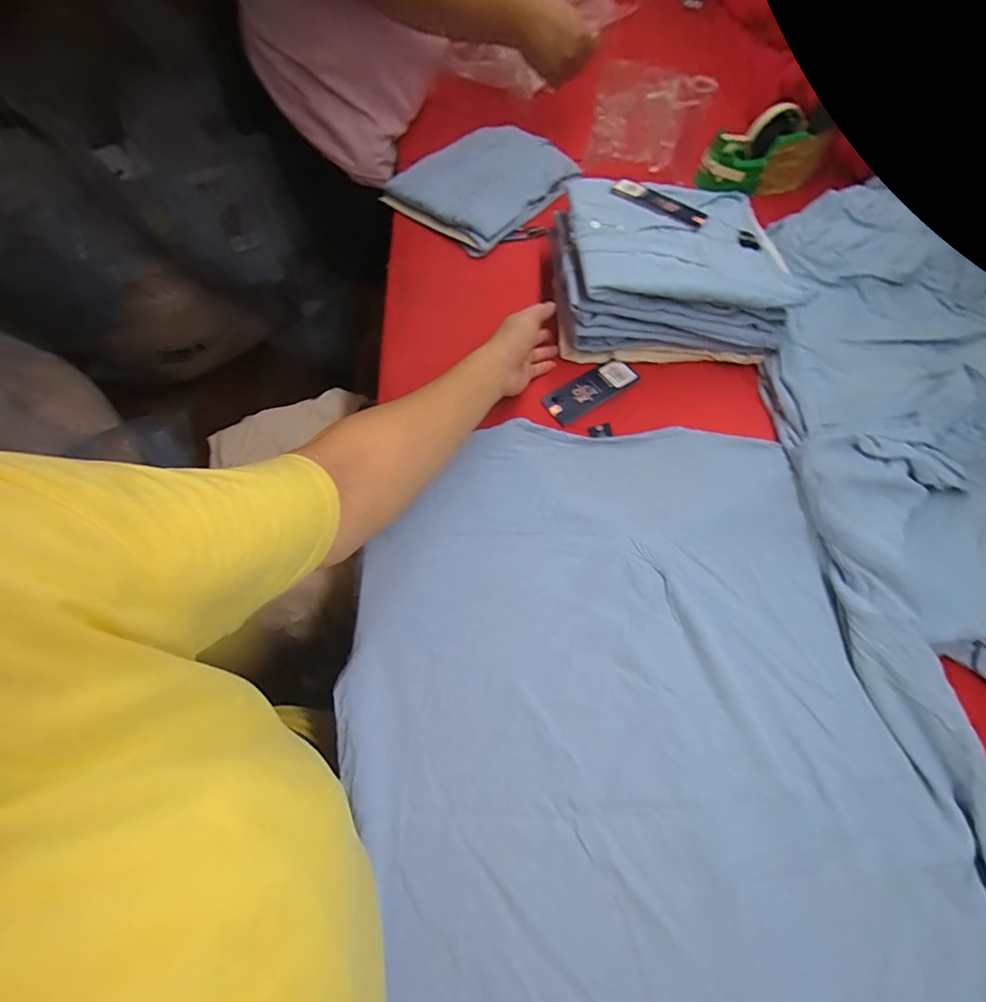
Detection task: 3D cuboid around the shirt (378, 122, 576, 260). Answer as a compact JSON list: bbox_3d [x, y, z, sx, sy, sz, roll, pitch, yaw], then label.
[{"bbox_3d":[-0.017,-0.486,0.701,0.226,0.035,0.250,32,65,10],"label":"shirt"}]

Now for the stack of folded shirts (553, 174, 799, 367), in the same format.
[{"bbox_3d":[0.212,-0.297,0.582,0.261,0.103,0.227,1,64,0],"label":"stack of folded shirts"}]

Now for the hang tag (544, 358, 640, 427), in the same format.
[{"bbox_3d":[0.118,-0.133,0.564,0.117,0.007,0.045,-33,77,-12],"label":"hang tag"}]

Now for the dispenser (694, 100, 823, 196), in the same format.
[{"bbox_3d":[0.415,-0.537,0.724,0.178,0.096,0.057,-7,65,-9],"label":"dispenser"}]

